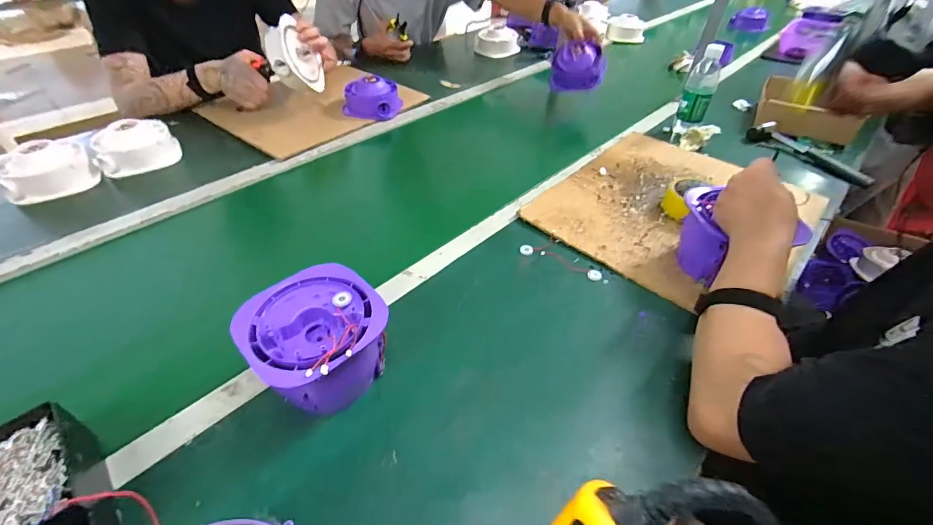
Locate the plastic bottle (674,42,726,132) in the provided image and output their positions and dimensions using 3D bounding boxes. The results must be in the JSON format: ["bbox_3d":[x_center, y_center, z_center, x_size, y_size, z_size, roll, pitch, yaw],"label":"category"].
[{"bbox_3d":[0.554,-0.406,0.958,0.067,0.181,0.080,23,47,20],"label":"plastic bottle"}]

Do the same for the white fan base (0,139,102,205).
[{"bbox_3d":[-0.764,-0.166,0.730,0.095,0.074,0.137,31,51,27],"label":"white fan base"}]

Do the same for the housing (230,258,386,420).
[{"bbox_3d":[-0.165,0.094,0.453,0.141,0.105,0.136,34,52,29],"label":"housing"}]

